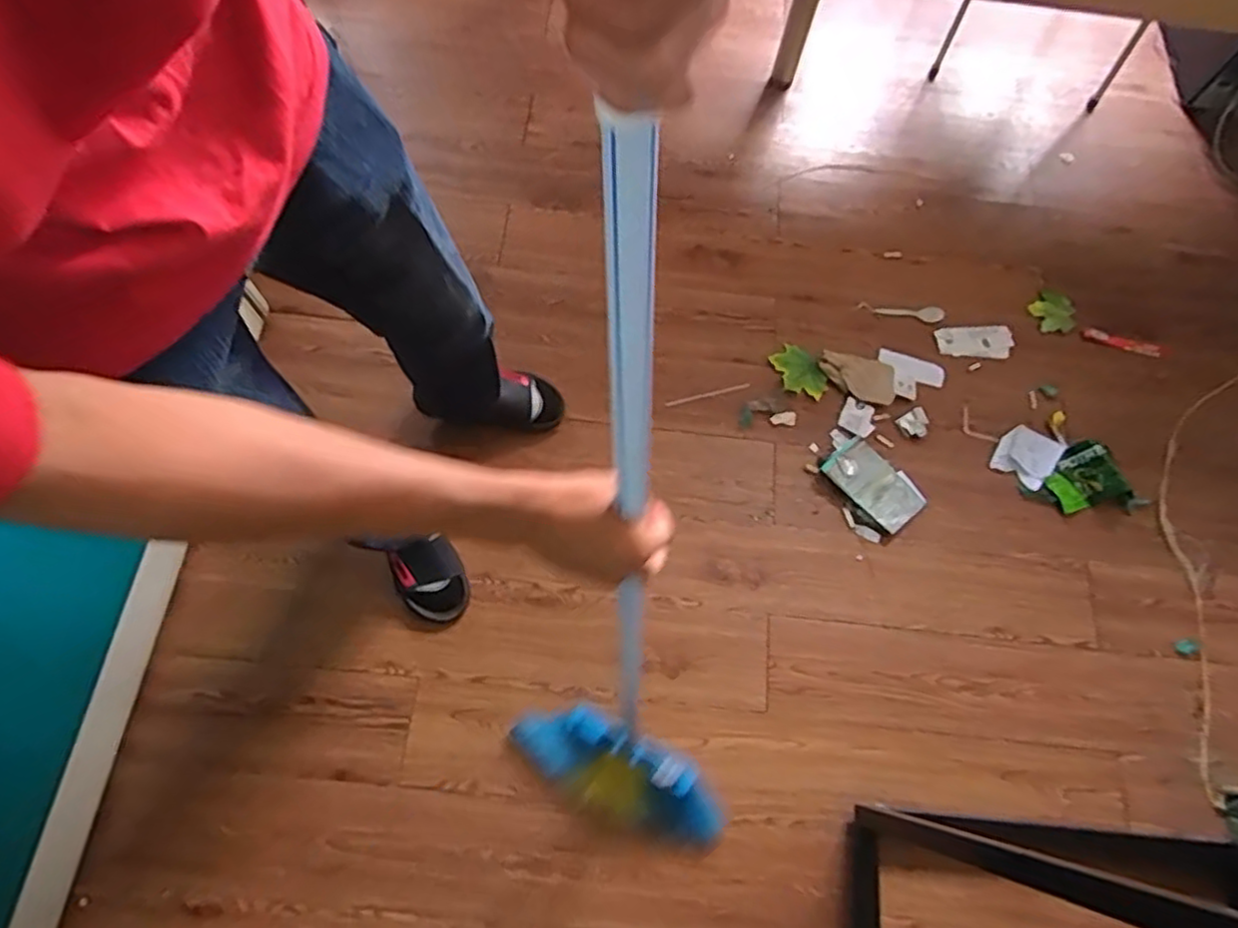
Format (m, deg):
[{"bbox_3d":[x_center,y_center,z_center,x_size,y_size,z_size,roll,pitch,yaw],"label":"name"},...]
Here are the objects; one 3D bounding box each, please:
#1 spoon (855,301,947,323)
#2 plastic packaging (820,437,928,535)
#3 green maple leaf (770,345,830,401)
[{"bbox_3d":[0.607,-0.331,1.469,0.177,0.017,0.031,11,69,4],"label":"spoon"},{"bbox_3d":[0.492,0.037,1.312,0.116,0.023,0.182,-38,76,-15],"label":"plastic packaging"},{"bbox_3d":[0.373,-0.189,1.407,0.082,0.019,0.133,-24,72,-11],"label":"green maple leaf"}]

